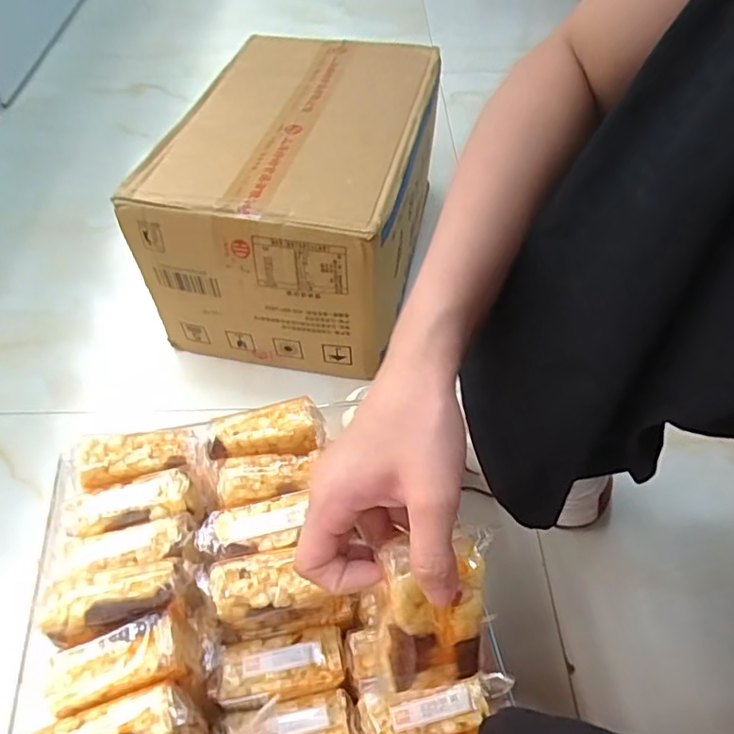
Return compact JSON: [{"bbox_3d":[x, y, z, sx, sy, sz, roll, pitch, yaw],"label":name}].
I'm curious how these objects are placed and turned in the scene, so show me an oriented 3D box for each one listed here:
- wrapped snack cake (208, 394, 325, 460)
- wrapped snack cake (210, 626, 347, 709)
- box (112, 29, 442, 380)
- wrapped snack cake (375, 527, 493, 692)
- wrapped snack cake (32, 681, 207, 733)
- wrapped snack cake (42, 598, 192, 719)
[{"bbox_3d":[-0.073,0.046,0.407,0.081,0.023,0.034,-9,52,-7],"label":"wrapped snack cake"},{"bbox_3d":[-0.055,0.189,0.358,0.079,0.022,0.036,-8,52,-6],"label":"wrapped snack cake"},{"bbox_3d":[-0.067,-0.215,0.693,0.263,0.205,0.403,9,53,9],"label":"box"},{"bbox_3d":[0.030,0.115,0.276,0.048,0.082,0.021,-2,16,-14],"label":"wrapped snack cake"},{"bbox_3d":[-0.136,0.201,0.307,0.083,0.038,0.032,-15,53,-12],"label":"wrapped snack cake"},{"bbox_3d":[-0.142,0.167,0.321,0.077,0.025,0.037,-15,53,-12],"label":"wrapped snack cake"}]

